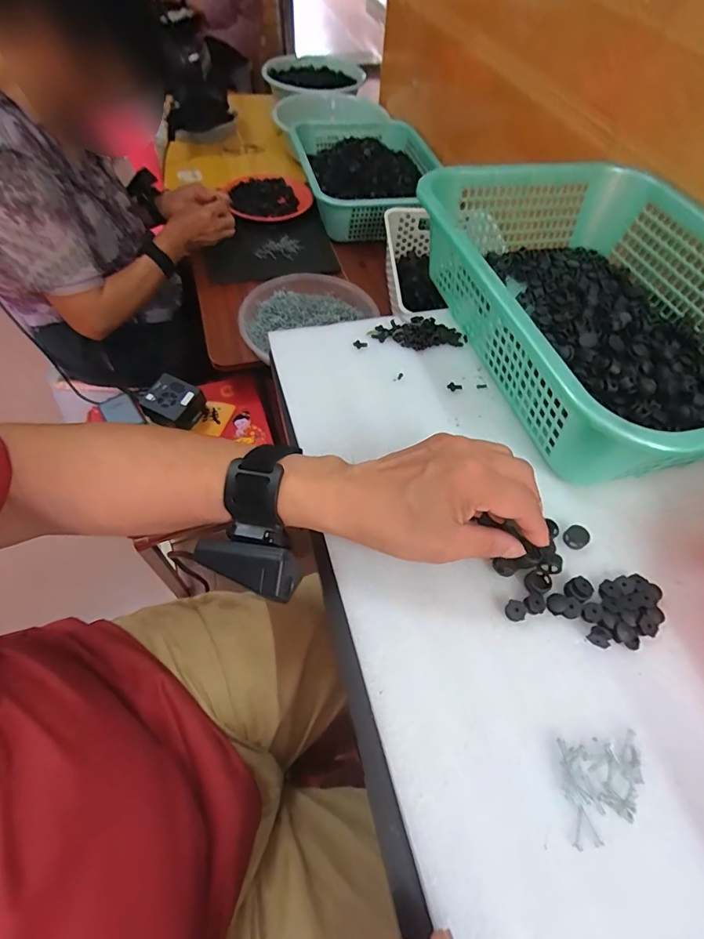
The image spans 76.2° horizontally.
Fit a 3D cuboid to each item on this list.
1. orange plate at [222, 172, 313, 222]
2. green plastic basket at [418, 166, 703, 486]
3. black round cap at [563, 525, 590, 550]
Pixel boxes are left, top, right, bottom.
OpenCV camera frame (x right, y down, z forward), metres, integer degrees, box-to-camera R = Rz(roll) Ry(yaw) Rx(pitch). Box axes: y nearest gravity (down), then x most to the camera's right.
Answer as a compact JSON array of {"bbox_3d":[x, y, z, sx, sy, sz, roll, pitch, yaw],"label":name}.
[{"bbox_3d":[-0.173,-0.588,0.982,0.180,0.046,0.173,1,57,-2],"label":"orange plate"},{"bbox_3d":[0.249,-0.165,0.424,0.295,0.091,0.381,-14,59,-10],"label":"green plastic basket"},{"bbox_3d":[0.174,0.052,0.348,0.019,0.007,0.017,-37,66,-21],"label":"black round cap"}]

